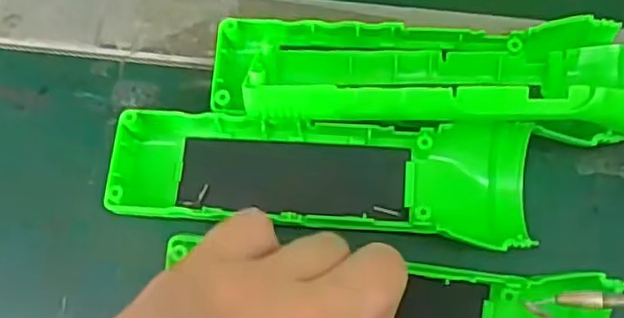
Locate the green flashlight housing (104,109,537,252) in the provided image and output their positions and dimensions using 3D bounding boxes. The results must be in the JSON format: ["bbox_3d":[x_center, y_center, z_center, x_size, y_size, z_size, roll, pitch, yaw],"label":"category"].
[{"bbox_3d":[0.003,0.006,0.263,0.161,0.021,0.046,4,70,2],"label":"green flashlight housing"}]

